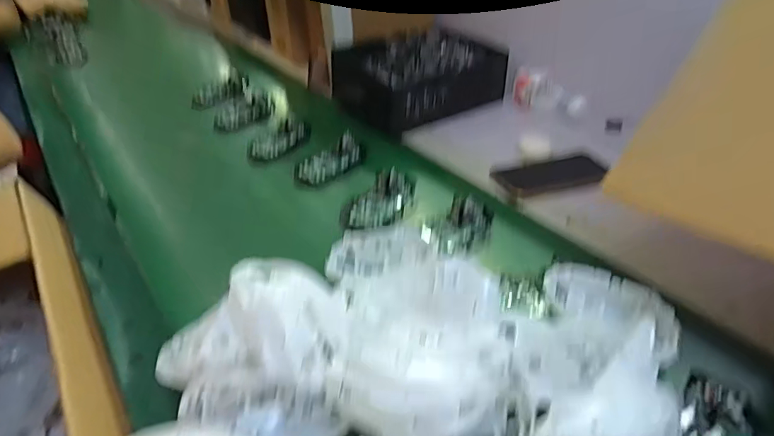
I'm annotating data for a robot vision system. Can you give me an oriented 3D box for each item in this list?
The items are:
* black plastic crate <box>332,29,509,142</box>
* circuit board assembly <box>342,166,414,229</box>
[{"bbox_3d":[0.051,-0.236,0.839,0.255,0.087,0.190,-22,39,-23],"label":"black plastic crate"},{"bbox_3d":[-0.008,-0.022,0.606,0.067,0.026,0.099,19,42,30],"label":"circuit board assembly"}]

